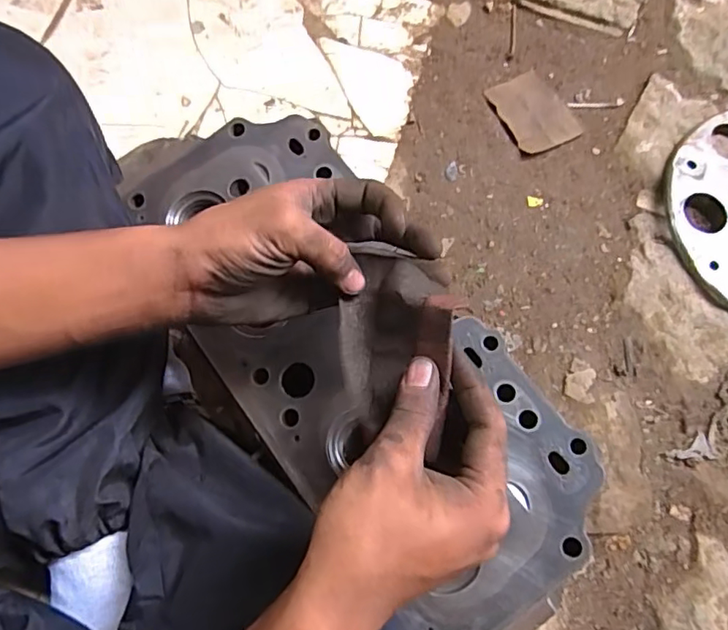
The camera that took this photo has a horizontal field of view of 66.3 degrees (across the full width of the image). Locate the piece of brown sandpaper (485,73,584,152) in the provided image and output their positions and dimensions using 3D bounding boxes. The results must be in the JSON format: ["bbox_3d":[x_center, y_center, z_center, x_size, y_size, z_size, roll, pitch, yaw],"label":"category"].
[{"bbox_3d":[0.189,-0.227,0.623,0.073,0.004,0.094,-26,78,-10],"label":"piece of brown sandpaper"}]

